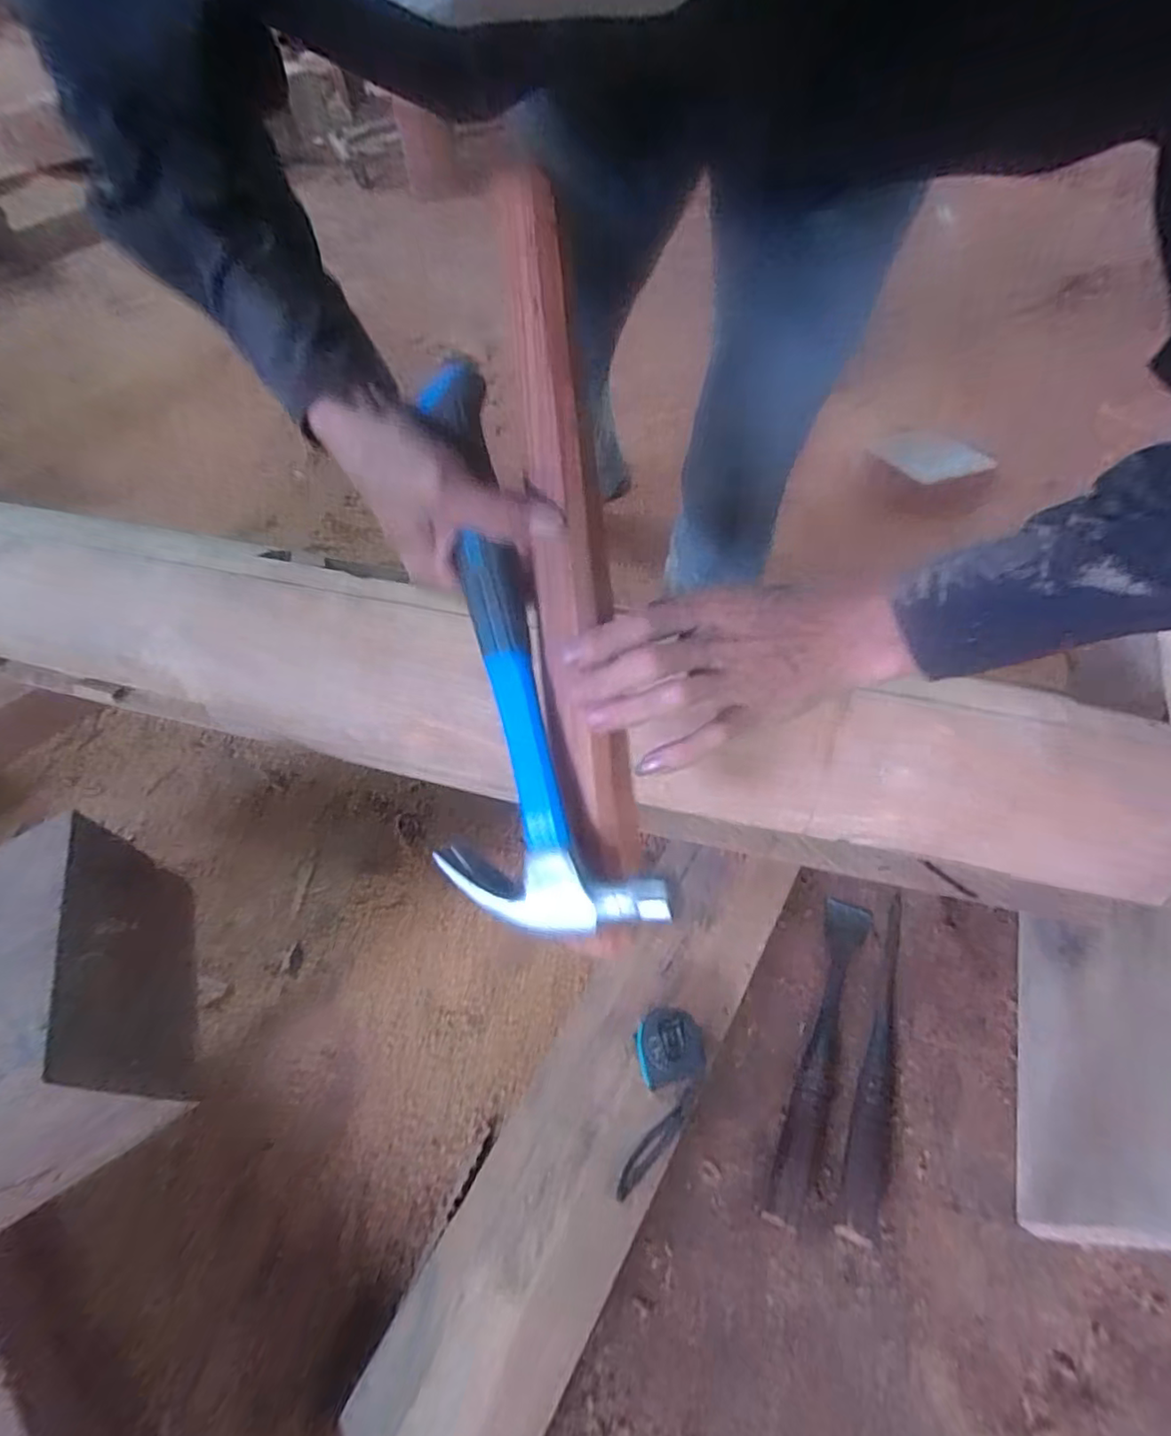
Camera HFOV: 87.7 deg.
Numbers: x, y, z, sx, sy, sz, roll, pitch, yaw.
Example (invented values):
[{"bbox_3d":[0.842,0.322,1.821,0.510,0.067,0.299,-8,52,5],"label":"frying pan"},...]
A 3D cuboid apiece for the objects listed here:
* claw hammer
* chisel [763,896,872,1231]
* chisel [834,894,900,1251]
[{"bbox_3d":[-0.045,-0.035,0.337,0.114,0.047,0.322,-11,91,-3],"label":"claw hammer"},{"bbox_3d":[0.268,0.365,0.685,0.046,0.032,0.347,18,58,16],"label":"chisel"},{"bbox_3d":[0.334,0.370,0.677,0.041,0.032,0.353,19,59,17],"label":"chisel"}]

